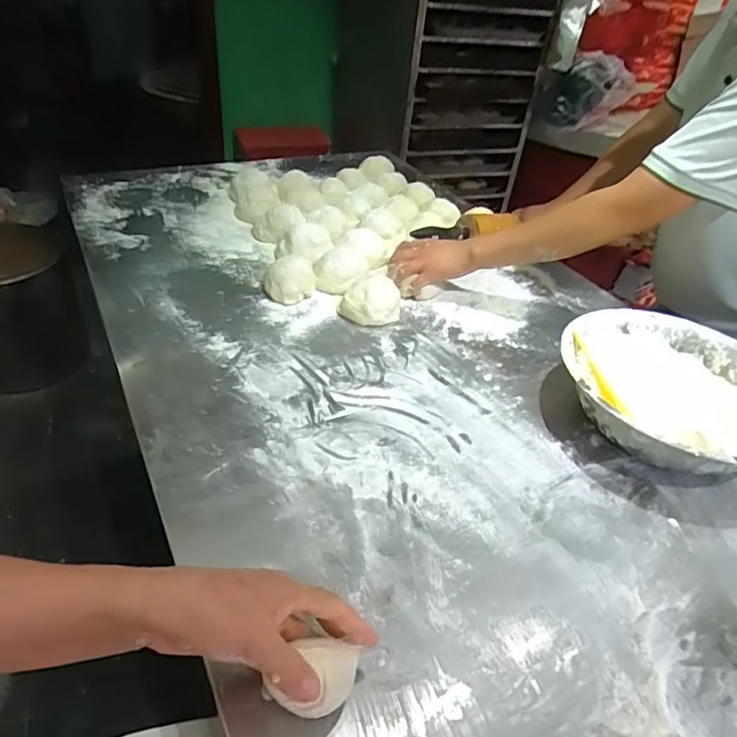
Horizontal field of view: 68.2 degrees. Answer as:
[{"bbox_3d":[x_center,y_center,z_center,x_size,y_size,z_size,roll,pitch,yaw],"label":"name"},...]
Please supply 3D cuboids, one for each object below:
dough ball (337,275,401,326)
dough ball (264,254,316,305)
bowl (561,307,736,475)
[{"bbox_3d":[0.002,-0.109,0.831,0.087,0.054,0.078,6,39,0],"label":"dough ball"},{"bbox_3d":[-0.122,-0.141,0.856,0.080,0.053,0.079,4,40,-3],"label":"dough ball"},{"bbox_3d":[0.376,0.035,0.680,0.271,0.083,0.266,4,40,-3],"label":"bowl"}]

